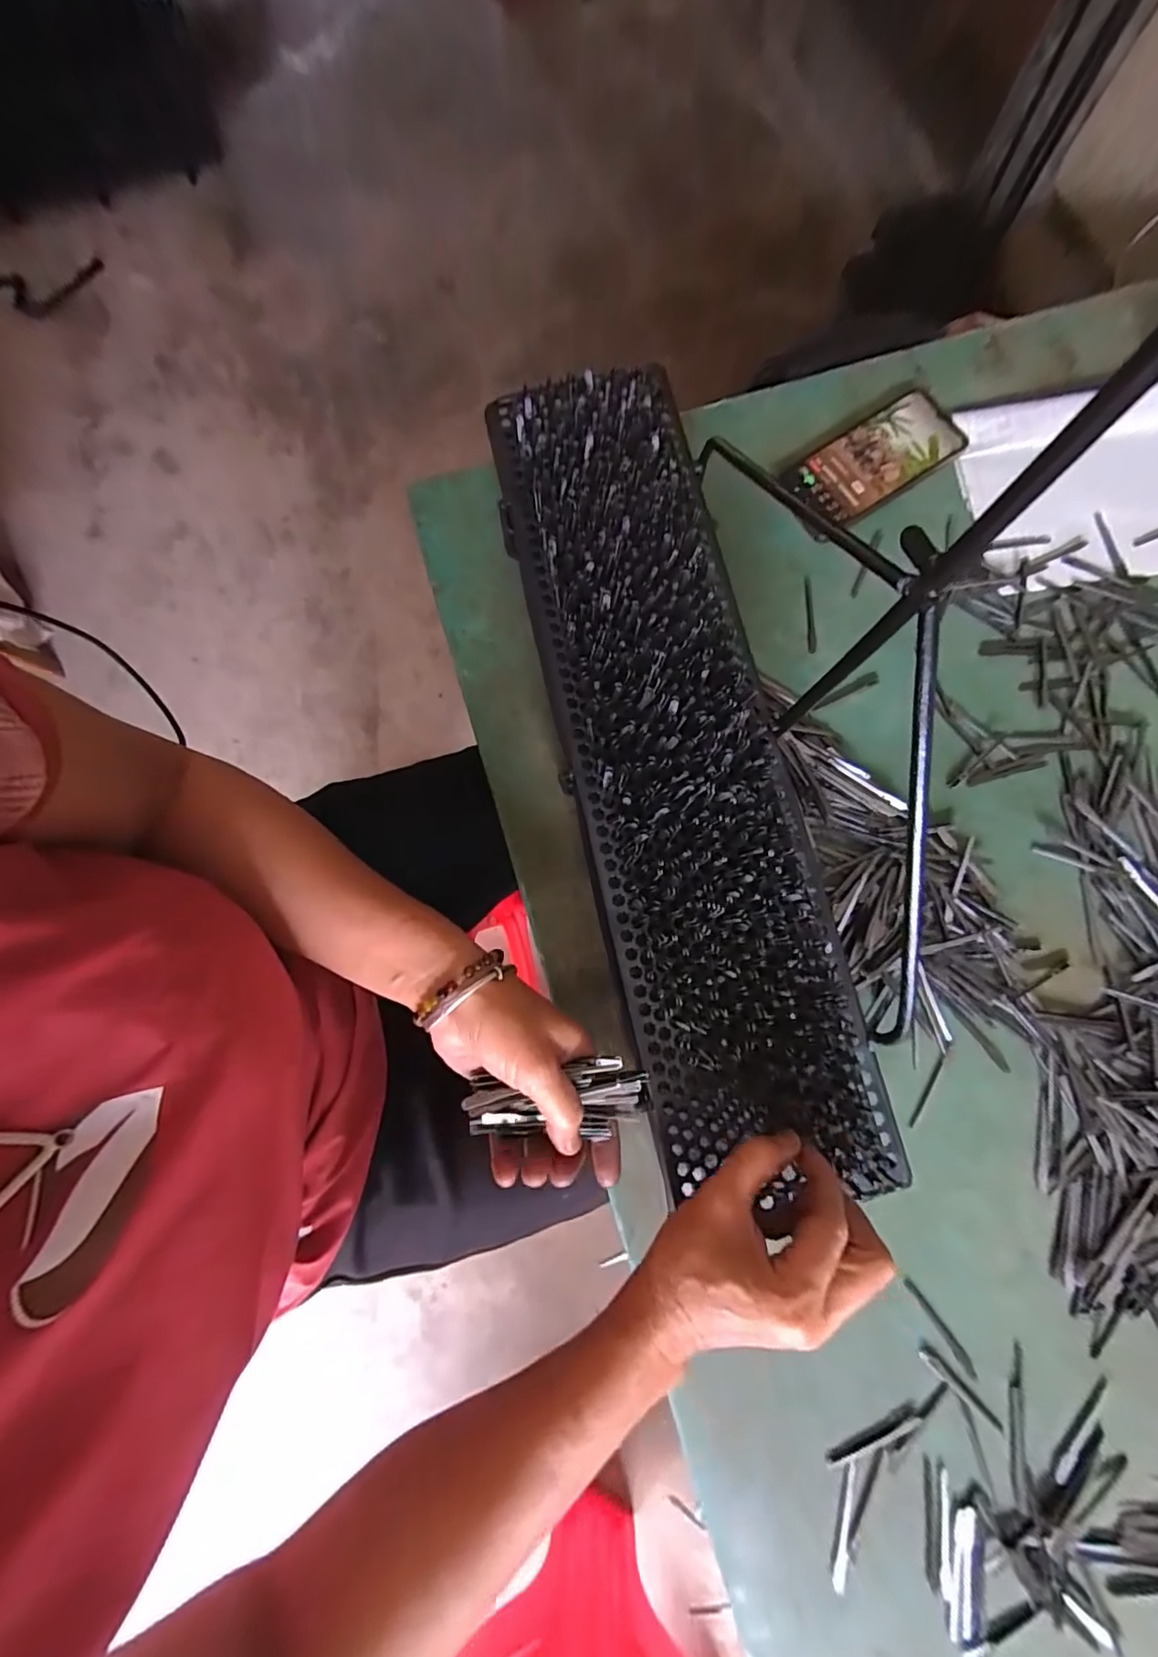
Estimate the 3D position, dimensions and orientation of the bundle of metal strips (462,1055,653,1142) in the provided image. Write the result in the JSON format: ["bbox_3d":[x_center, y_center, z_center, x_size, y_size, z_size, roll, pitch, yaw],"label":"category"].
[{"bbox_3d":[-0.011,0.154,0.307,0.103,0.026,0.045,-3,80,-8],"label":"bundle of metal strips"}]

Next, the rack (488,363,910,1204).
[{"bbox_3d":[0.058,-0.061,0.374,0.138,0.040,0.558,-14,81,-2],"label":"rack"}]

